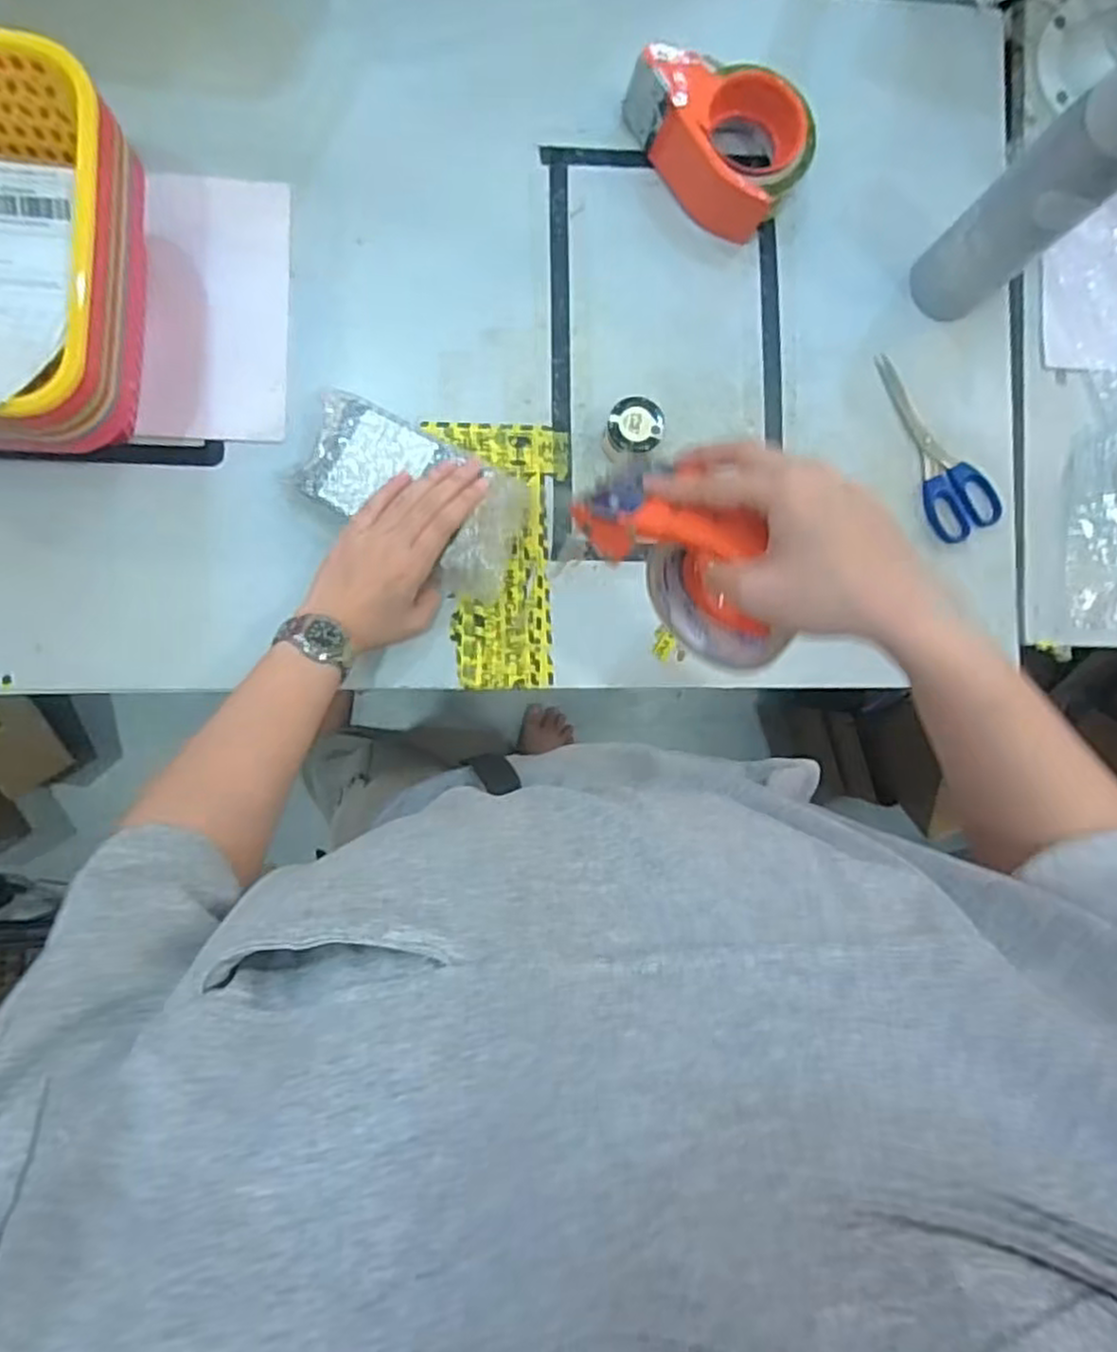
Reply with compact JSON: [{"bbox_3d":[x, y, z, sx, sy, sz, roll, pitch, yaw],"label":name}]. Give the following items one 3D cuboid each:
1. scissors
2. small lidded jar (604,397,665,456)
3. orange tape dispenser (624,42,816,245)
[{"bbox_3d":[0.327,-0.200,0.635,0.068,0.005,0.167,-21,91,-5],"label":"scissors"},{"bbox_3d":[0.060,-0.195,0.594,0.046,0.041,0.045,1,79,-7],"label":"small lidded jar"},{"bbox_3d":[0.127,-0.439,0.595,0.150,0.063,0.094,39,86,-4],"label":"orange tape dispenser"}]

